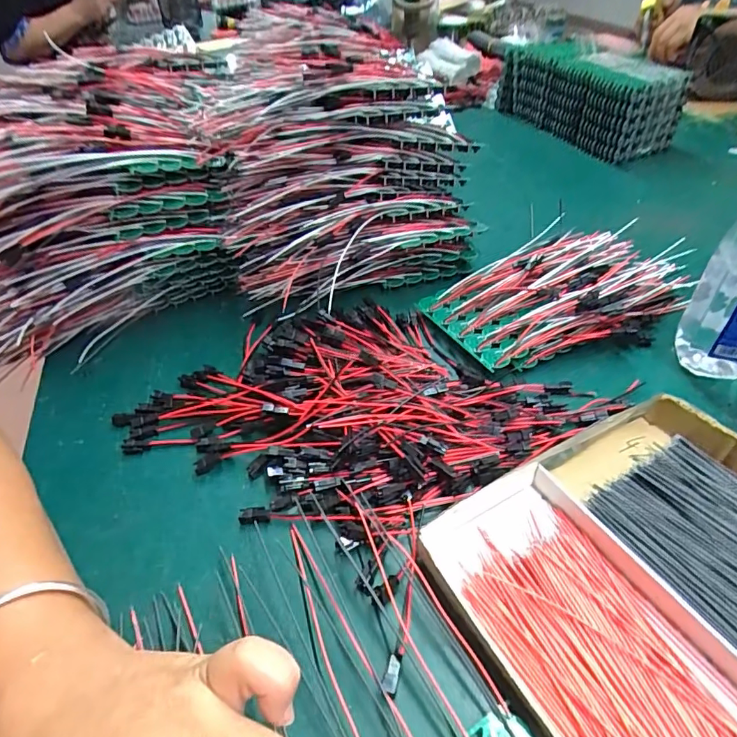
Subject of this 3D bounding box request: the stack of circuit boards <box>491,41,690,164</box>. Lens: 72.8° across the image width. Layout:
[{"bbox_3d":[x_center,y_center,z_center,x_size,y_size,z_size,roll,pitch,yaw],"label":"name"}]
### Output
[{"bbox_3d":[0.310,-0.400,0.732,0.102,0.104,0.268,-22,46,-18],"label":"stack of circuit boards"}]

